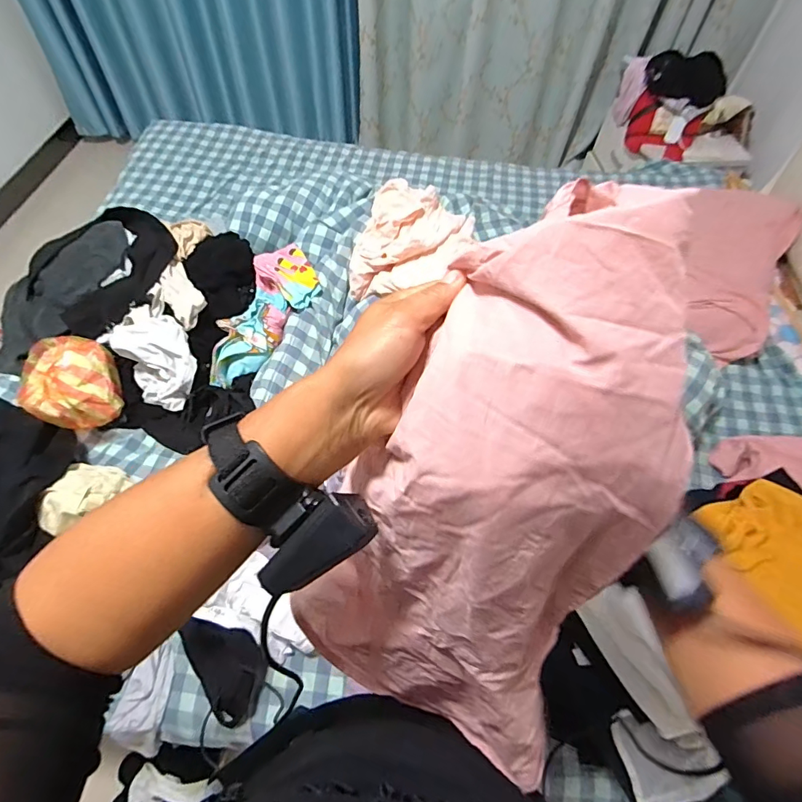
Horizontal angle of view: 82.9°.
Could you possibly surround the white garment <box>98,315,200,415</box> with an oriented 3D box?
[{"bbox_3d":[-0.519,-0.101,0.969,0.141,0.127,0.219,-33,65,-19],"label":"white garment"}]

